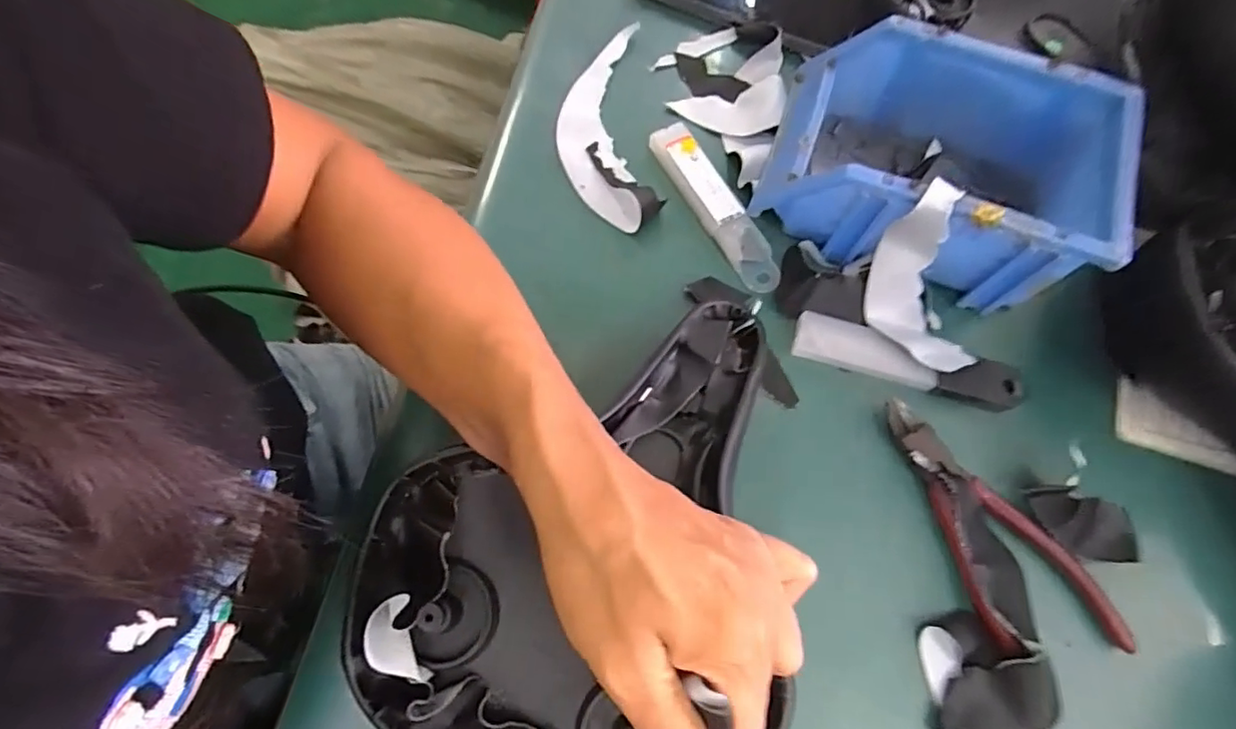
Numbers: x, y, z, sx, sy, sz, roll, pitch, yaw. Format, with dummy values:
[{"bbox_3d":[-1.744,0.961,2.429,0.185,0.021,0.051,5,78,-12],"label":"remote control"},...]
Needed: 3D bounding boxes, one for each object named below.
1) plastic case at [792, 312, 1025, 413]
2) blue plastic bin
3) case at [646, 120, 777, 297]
[{"bbox_3d":[0.165,-0.001,0.336,0.126,0.013,0.027,16,71,4],"label":"plastic case"},{"bbox_3d":[0.182,-0.117,0.345,0.174,0.074,0.120,19,71,5],"label":"blue plastic bin"},{"bbox_3d":[0.060,-0.100,0.369,0.028,0.014,0.125,-27,73,-10],"label":"case"}]

